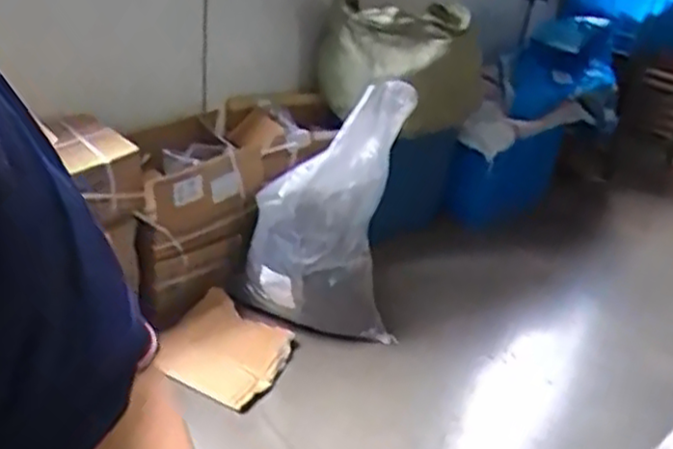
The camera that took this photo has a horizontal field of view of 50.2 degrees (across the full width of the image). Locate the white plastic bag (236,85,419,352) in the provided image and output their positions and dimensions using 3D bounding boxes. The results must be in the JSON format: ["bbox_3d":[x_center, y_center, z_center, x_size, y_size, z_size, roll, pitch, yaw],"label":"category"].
[{"bbox_3d":[-0.026,-0.031,1.762,0.382,0.596,0.211,3,26,-6],"label":"white plastic bag"}]

